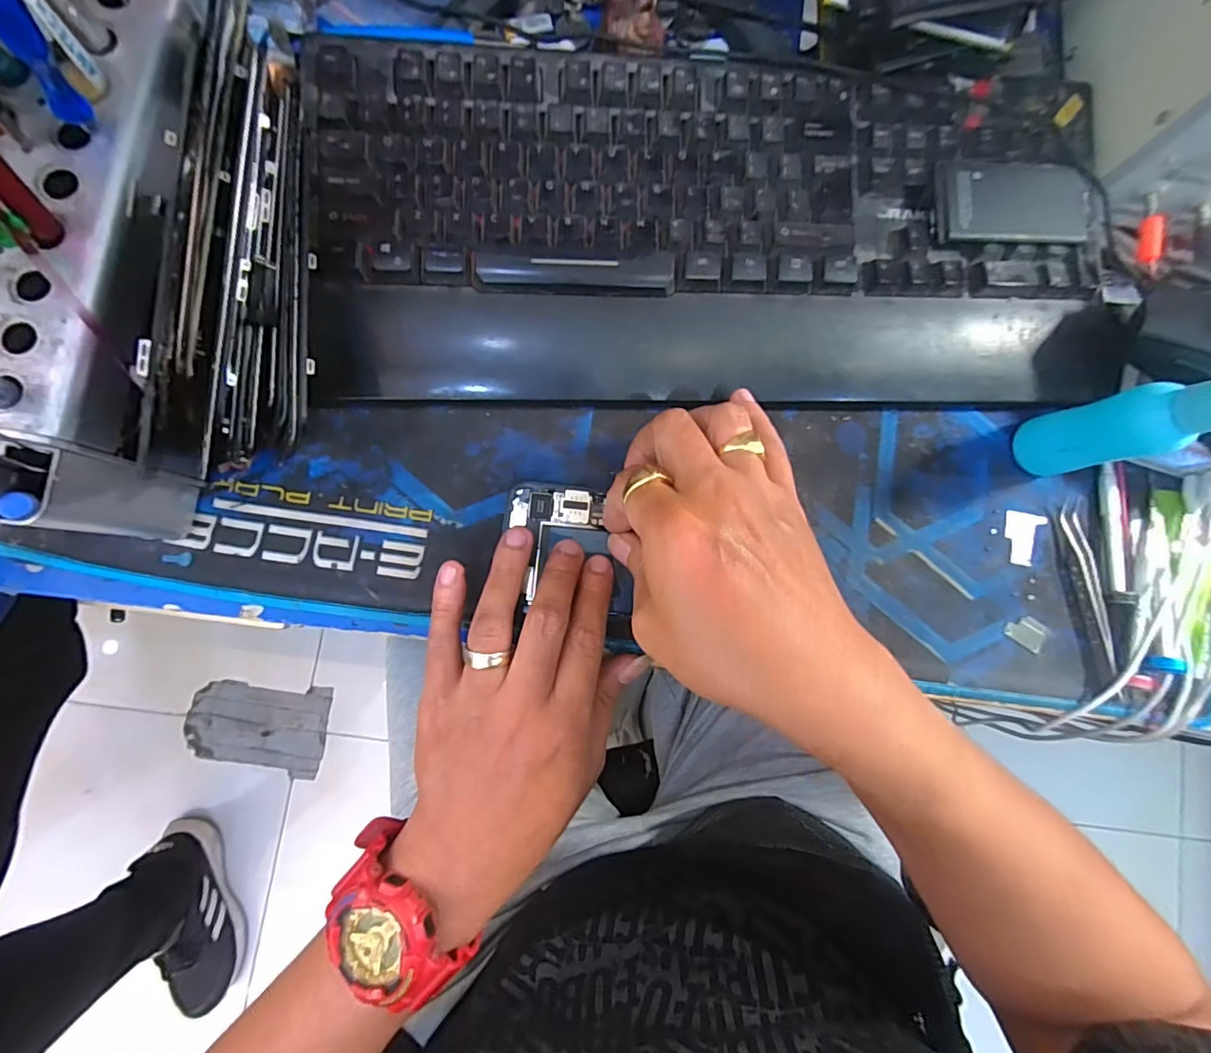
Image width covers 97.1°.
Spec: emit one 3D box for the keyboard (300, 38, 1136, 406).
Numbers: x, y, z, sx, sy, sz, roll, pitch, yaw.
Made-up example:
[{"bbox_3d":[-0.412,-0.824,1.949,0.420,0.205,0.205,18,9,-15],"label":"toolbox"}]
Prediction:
[{"bbox_3d":[0.068,-0.161,0.298,0.430,0.037,0.178,-1,84,-5],"label":"keyboard"}]

